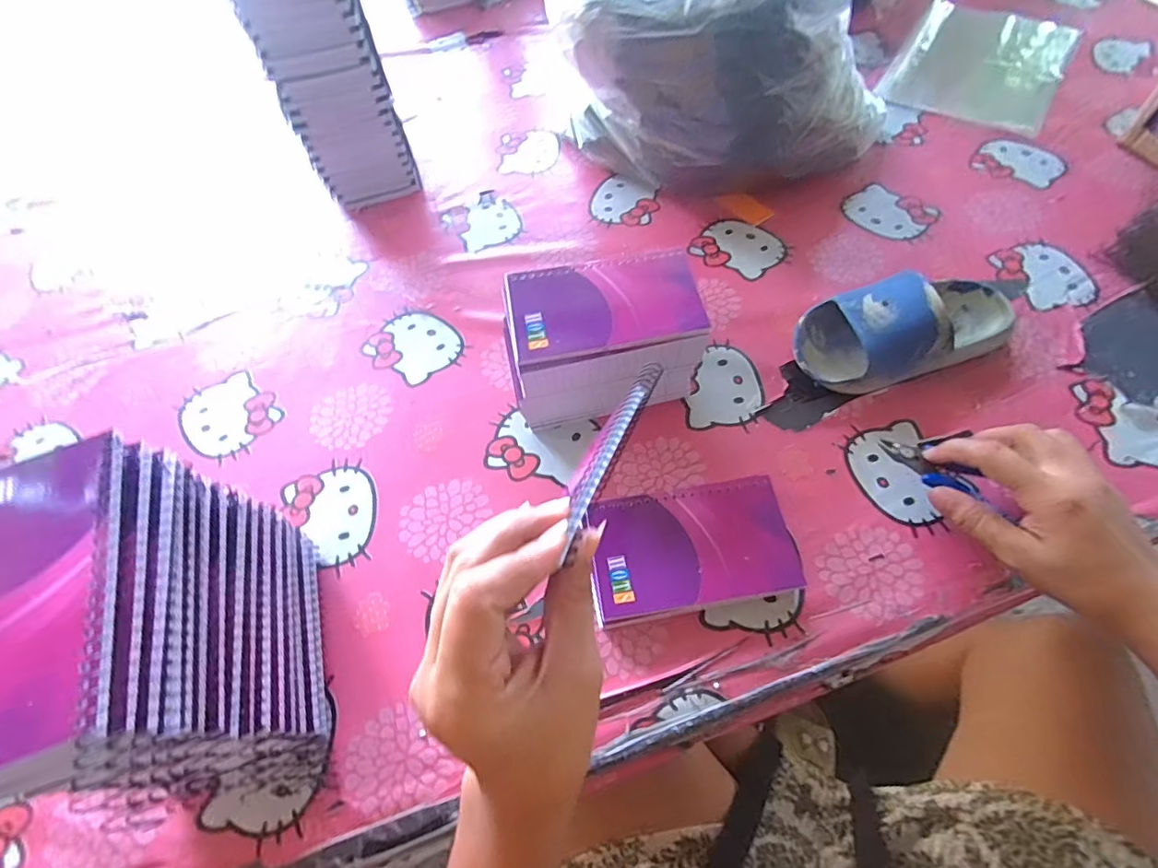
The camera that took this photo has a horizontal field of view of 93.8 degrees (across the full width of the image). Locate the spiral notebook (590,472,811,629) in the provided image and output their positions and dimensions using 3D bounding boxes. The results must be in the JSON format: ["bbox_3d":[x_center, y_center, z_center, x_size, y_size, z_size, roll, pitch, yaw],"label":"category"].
[{"bbox_3d":[0.074,0.077,0.367,0.131,0.019,0.079,-10,60,-2],"label":"spiral notebook"}]

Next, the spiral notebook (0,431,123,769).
[{"bbox_3d":[-0.225,0.064,0.211,0.079,0.009,0.123,-19,61,-7],"label":"spiral notebook"}]

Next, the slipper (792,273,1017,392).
[{"bbox_3d":[0.260,-0.086,0.426,0.175,0.058,0.082,-14,60,-5],"label":"slipper"}]

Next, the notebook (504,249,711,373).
[{"bbox_3d":[0.017,-0.091,0.378,0.129,0.008,0.078,-10,60,-3],"label":"notebook"}]

